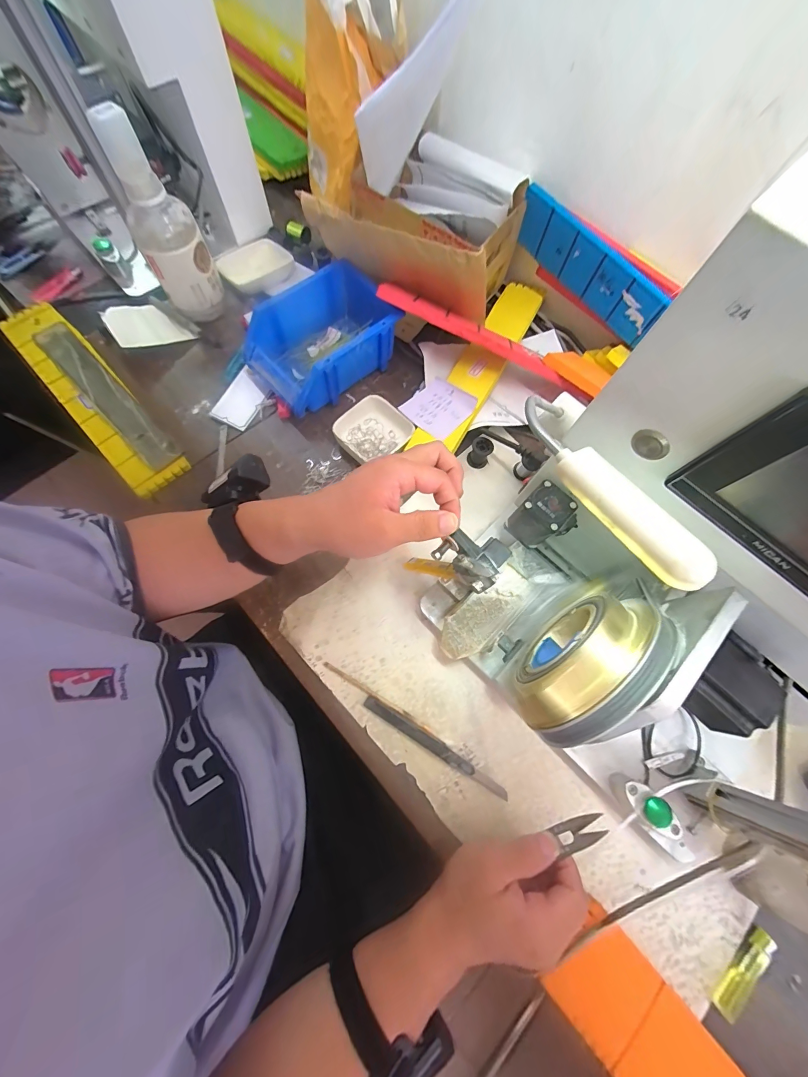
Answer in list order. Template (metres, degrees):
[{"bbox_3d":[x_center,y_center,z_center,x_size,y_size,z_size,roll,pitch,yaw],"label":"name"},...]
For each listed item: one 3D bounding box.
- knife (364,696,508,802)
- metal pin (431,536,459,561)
[{"bbox_3d":[0.031,0.212,0.381,0.163,0.007,0.014,31,73,7],"label":"knife"},{"bbox_3d":[0.034,0.009,0.316,0.023,0.012,0.013,-34,77,-12],"label":"metal pin"}]

